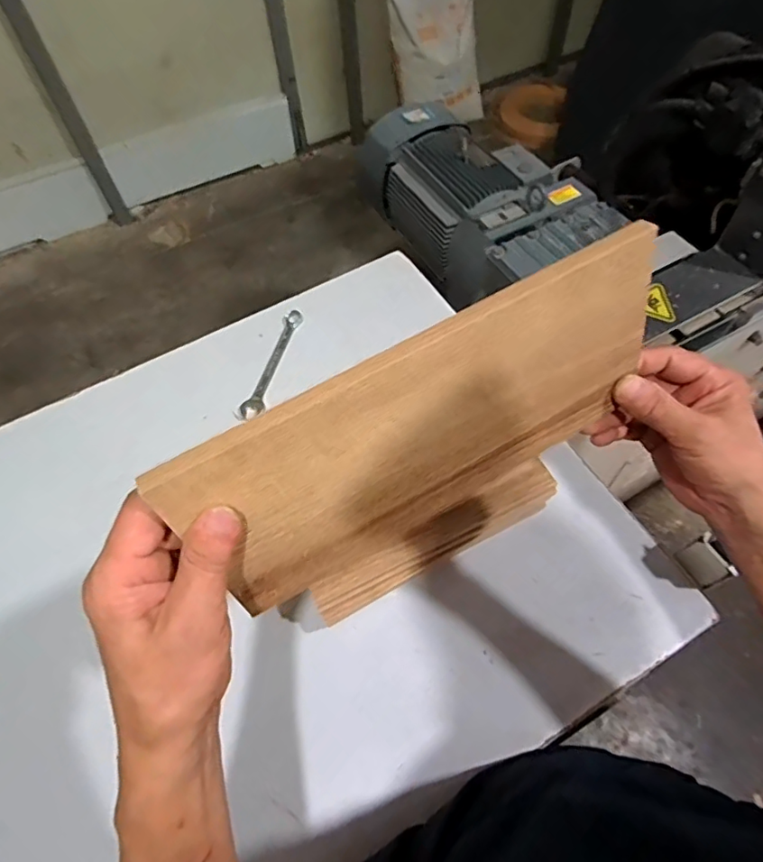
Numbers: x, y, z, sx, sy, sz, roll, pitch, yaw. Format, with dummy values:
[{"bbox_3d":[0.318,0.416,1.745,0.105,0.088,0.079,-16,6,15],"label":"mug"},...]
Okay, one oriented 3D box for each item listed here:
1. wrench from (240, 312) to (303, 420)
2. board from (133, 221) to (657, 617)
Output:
[{"bbox_3d":[-0.161,-0.105,0.805,0.031,0.004,0.195,14,61,10],"label":"wrench"},{"bbox_3d":[0.036,-0.003,0.313,0.296,0.131,0.007,-29,44,-10],"label":"board"}]

